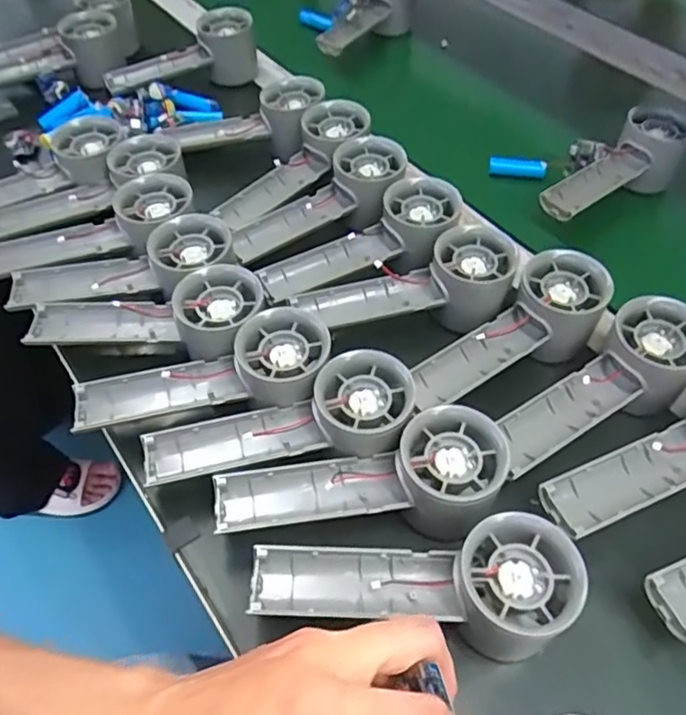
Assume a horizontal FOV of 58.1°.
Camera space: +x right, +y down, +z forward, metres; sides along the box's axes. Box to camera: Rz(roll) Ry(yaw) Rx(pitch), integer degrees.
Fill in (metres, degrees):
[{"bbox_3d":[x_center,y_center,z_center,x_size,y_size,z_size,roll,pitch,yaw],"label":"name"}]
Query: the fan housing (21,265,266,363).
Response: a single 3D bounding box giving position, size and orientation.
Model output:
[{"bbox_3d":[-0.132,-0.025,0.414,0.162,0.036,0.056,-6,51,11],"label":"fan housing"}]

